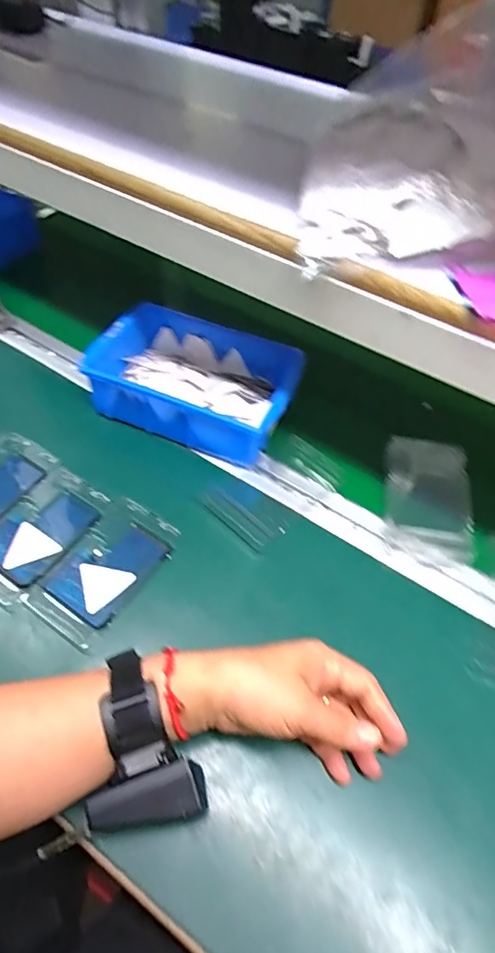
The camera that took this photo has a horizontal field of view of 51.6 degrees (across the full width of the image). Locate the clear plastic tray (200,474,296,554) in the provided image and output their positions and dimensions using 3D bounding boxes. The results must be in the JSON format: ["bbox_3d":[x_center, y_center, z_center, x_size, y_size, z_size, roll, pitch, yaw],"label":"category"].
[{"bbox_3d":[-0.001,0.033,0.481,0.084,0.010,0.048,38,59,22],"label":"clear plastic tray"}]

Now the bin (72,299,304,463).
[{"bbox_3d":[-0.051,-0.102,0.546,0.202,0.068,0.142,22,54,12],"label":"bin"}]

